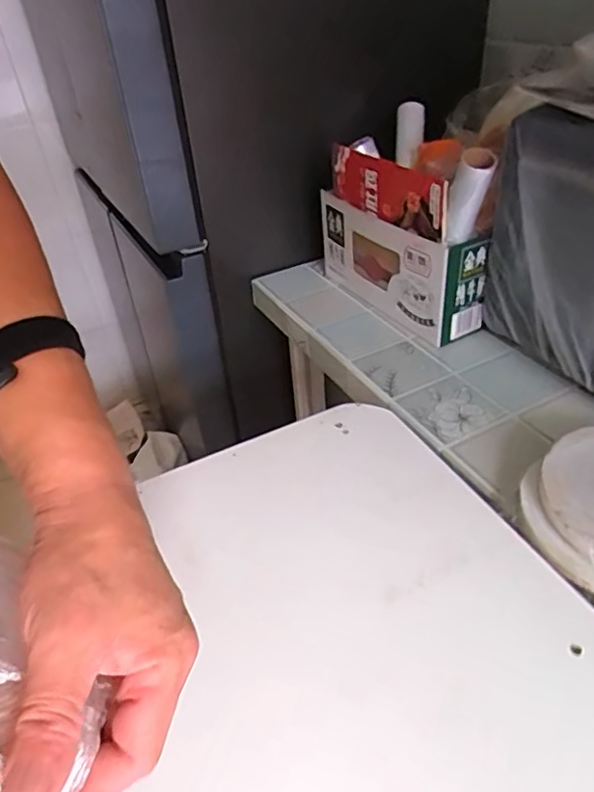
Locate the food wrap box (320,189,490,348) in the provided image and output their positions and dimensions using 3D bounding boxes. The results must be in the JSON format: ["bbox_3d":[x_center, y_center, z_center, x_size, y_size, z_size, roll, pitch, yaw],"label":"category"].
[{"bbox_3d":[0.137,-0.190,0.788,0.072,0.146,0.266,-24,42,-21],"label":"food wrap box"}]

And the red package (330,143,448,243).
[{"bbox_3d":[0.107,-0.256,0.697,0.012,0.074,0.220,-24,42,-22],"label":"red package"}]

